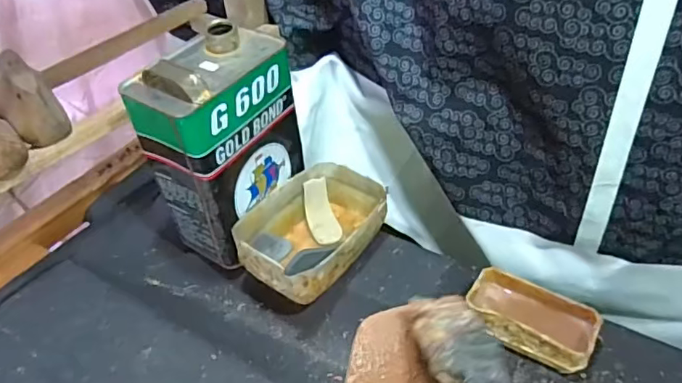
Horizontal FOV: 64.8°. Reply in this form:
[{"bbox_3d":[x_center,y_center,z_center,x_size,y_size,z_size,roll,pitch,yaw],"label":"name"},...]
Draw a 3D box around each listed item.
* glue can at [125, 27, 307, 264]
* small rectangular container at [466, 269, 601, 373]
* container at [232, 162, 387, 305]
[{"bbox_3d":[-0.135,-0.058,0.639,0.113,0.223,0.168,18,44,25],"label":"glue can"},{"bbox_3d":[0.197,0.137,0.561,0.127,0.052,0.077,18,44,24],"label":"small rectangular container"},{"bbox_3d":[-0.032,0.047,0.653,0.130,0.074,0.183,23,46,29],"label":"container"}]

